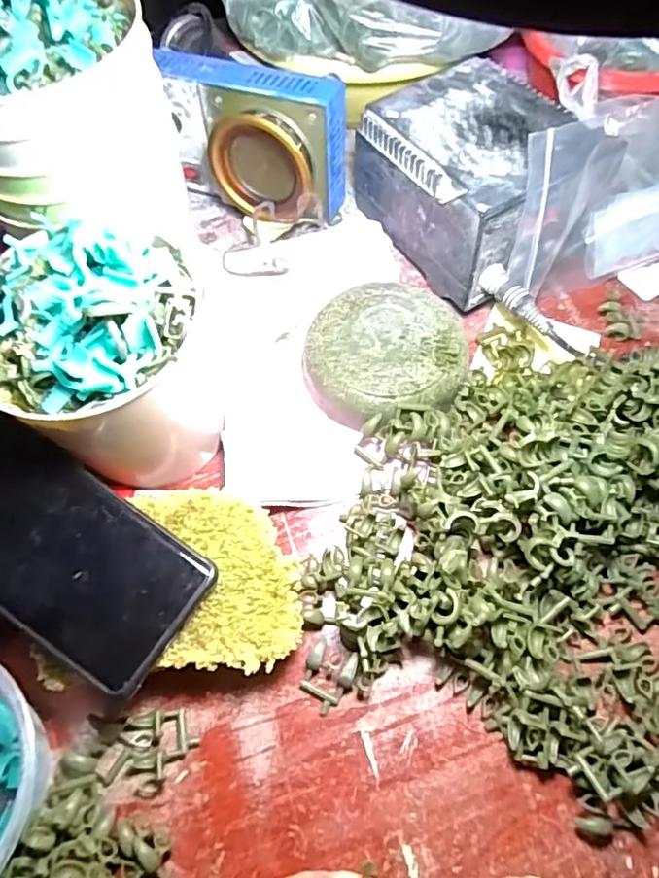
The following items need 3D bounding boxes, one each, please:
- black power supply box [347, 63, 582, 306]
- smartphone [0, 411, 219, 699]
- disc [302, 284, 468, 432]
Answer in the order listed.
[{"bbox_3d":[0.099,-0.184,0.403,0.109,0.082,0.137,-32,67,-11],"label":"black power supply box"},{"bbox_3d":[-0.140,0.050,0.285,0.158,0.006,0.072,35,71,5],"label":"smartphone"},{"bbox_3d":[0.038,-0.056,0.376,0.105,0.031,0.093,-10,64,-1],"label":"disc"}]

